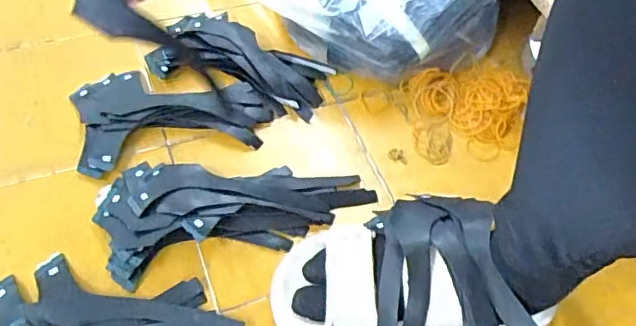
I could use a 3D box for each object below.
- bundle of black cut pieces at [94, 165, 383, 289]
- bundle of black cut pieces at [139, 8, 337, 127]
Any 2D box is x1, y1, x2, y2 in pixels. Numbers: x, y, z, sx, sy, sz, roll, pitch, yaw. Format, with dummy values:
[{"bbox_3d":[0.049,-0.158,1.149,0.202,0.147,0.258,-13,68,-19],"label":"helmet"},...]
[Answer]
[{"bbox_3d":[-0.078,0.045,0.549,0.261,0.024,0.114,-4,54,-7],"label":"bundle of black cut pieces"},{"bbox_3d":[-0.088,-0.125,0.675,0.201,0.034,0.117,16,54,7],"label":"bundle of black cut pieces"}]

